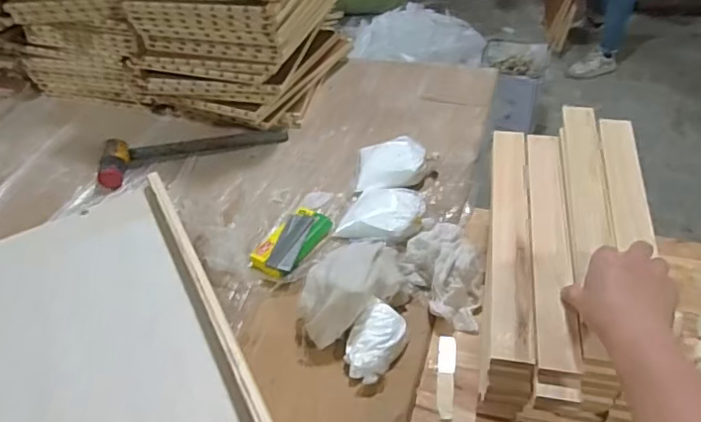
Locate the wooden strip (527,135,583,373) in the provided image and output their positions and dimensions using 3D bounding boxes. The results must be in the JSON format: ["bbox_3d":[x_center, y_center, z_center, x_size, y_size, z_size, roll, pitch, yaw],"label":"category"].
[{"bbox_3d":[0.230,0.024,0.648,0.042,0.007,0.356,6,44,9],"label":"wooden strip"}]

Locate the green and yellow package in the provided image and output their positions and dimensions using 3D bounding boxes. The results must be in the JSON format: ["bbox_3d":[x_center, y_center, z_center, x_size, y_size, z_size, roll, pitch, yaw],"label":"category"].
[{"bbox_3d":[-0.087,0.044,0.830,0.067,0.033,0.123,21,49,24],"label":"green and yellow package"}]

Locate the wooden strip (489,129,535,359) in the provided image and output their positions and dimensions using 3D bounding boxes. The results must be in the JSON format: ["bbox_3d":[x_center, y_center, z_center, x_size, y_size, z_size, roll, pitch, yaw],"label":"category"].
[{"bbox_3d":[0.187,0.018,0.655,0.043,0.008,0.348,6,44,9],"label":"wooden strip"}]

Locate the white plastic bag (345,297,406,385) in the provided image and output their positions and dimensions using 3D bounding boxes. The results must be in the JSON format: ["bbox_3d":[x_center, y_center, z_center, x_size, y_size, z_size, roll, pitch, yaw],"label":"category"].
[{"bbox_3d":[0.029,0.161,0.697,0.063,0.027,0.097,21,50,25],"label":"white plastic bag"}]

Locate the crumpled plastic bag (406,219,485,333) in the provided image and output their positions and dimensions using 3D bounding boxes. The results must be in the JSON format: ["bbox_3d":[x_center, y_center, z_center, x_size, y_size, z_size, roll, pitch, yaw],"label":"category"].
[{"bbox_3d":[0.127,0.079,0.753,0.090,0.053,0.170,-15,45,-10],"label":"crumpled plastic bag"}]

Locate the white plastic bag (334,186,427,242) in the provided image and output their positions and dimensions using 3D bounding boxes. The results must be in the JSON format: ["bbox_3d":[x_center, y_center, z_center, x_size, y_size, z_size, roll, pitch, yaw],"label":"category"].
[{"bbox_3d":[0.043,0.002,0.842,0.127,0.055,0.100,12,46,17],"label":"white plastic bag"}]

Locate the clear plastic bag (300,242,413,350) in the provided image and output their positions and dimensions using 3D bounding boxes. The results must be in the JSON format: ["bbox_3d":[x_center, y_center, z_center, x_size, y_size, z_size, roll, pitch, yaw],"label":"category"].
[{"bbox_3d":[0.000,0.096,0.736,0.153,0.070,0.092,-27,48,-22],"label":"clear plastic bag"}]

